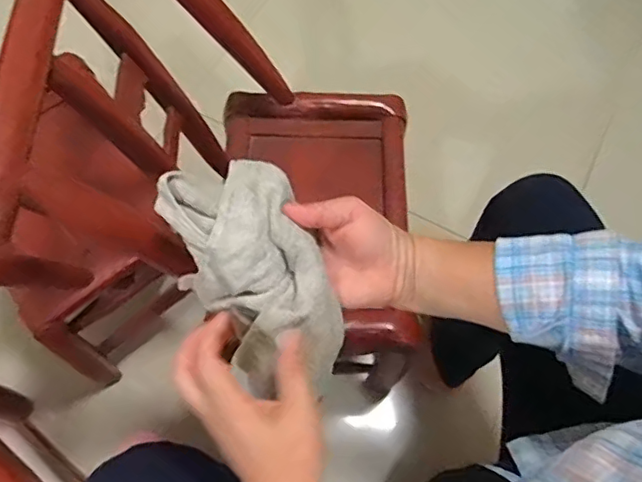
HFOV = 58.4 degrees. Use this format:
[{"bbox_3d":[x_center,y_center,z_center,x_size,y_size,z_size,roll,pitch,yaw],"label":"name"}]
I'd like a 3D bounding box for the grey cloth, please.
[{"bbox_3d":[-0.047,0.028,0.438,0.098,0.099,0.155,-21,68,-12],"label":"grey cloth"}]

